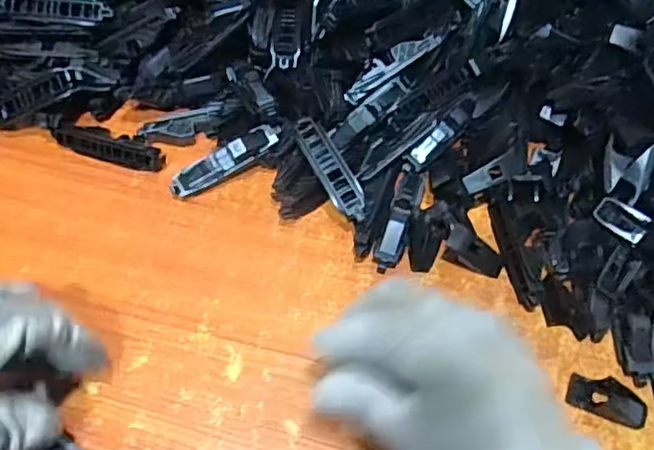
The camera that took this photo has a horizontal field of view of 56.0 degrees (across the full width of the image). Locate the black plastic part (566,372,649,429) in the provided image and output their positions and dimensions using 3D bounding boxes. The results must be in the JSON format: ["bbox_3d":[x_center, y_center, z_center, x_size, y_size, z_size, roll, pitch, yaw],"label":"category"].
[{"bbox_3d":[0.158,0.097,0.344,0.042,0.007,0.021,20,57,10],"label":"black plastic part"}]

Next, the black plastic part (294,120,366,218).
[{"bbox_3d":[0.003,-0.038,0.403,0.018,0.017,0.076,-25,61,-20],"label":"black plastic part"}]

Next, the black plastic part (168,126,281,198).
[{"bbox_3d":[-0.068,-0.044,0.413,0.081,0.016,0.014,-31,62,-5],"label":"black plastic part"}]

